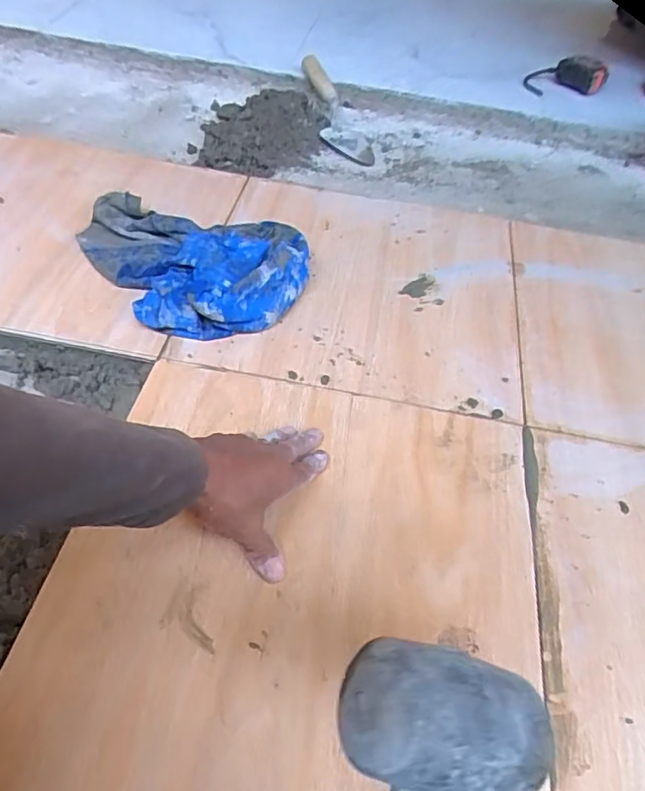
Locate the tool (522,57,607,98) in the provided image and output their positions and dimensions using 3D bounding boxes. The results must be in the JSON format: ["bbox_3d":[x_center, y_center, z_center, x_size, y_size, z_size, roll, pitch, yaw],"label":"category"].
[{"bbox_3d":[0.475,-0.622,1.112,0.146,0.059,0.044,10,49,22],"label":"tool"}]

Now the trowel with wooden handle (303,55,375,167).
[{"bbox_3d":[0.024,-0.499,1.019,0.072,0.051,0.251,-14,71,-16],"label":"trowel with wooden handle"}]

